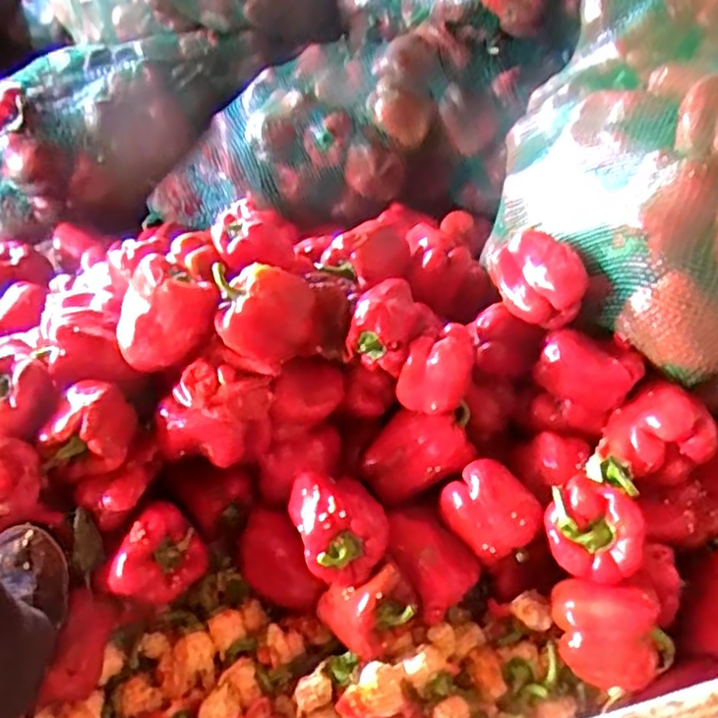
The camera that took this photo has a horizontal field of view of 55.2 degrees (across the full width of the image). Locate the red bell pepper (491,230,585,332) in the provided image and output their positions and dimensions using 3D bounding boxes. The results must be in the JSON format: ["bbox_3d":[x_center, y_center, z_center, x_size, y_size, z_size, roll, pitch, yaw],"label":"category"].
[{"bbox_3d":[0.193,-0.093,0.764,0.074,0.069,0.105,-16,47,-13],"label":"red bell pepper"}]

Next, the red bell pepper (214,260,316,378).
[{"bbox_3d":[-0.094,-0.049,0.704,0.103,0.098,0.081,-4,45,-2],"label":"red bell pepper"}]

